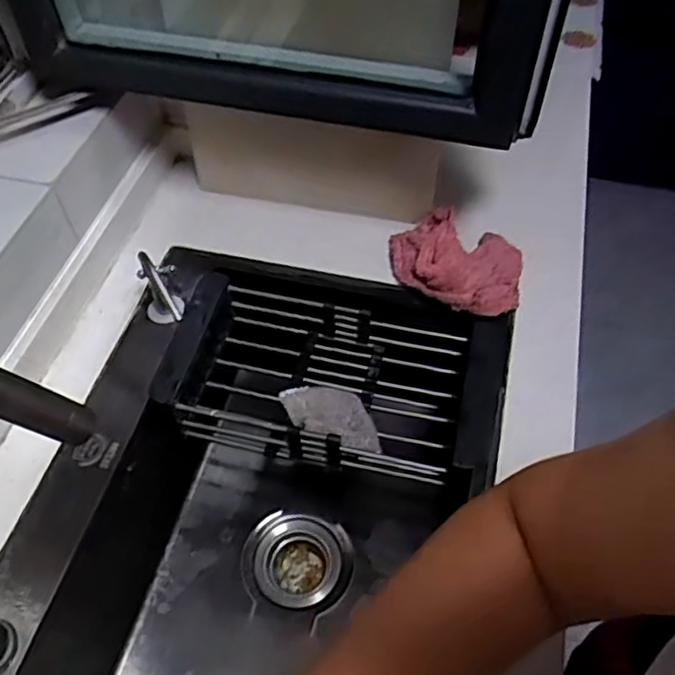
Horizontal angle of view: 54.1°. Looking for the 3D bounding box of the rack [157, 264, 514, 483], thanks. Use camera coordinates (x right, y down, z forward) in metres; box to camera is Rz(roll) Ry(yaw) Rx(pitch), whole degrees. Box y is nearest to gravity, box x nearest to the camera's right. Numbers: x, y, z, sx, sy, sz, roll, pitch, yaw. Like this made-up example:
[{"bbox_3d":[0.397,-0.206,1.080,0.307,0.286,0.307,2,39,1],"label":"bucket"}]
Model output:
[{"bbox_3d":[-0.003,0.045,0.785,0.378,0.087,0.202,11,56,9],"label":"rack"}]

